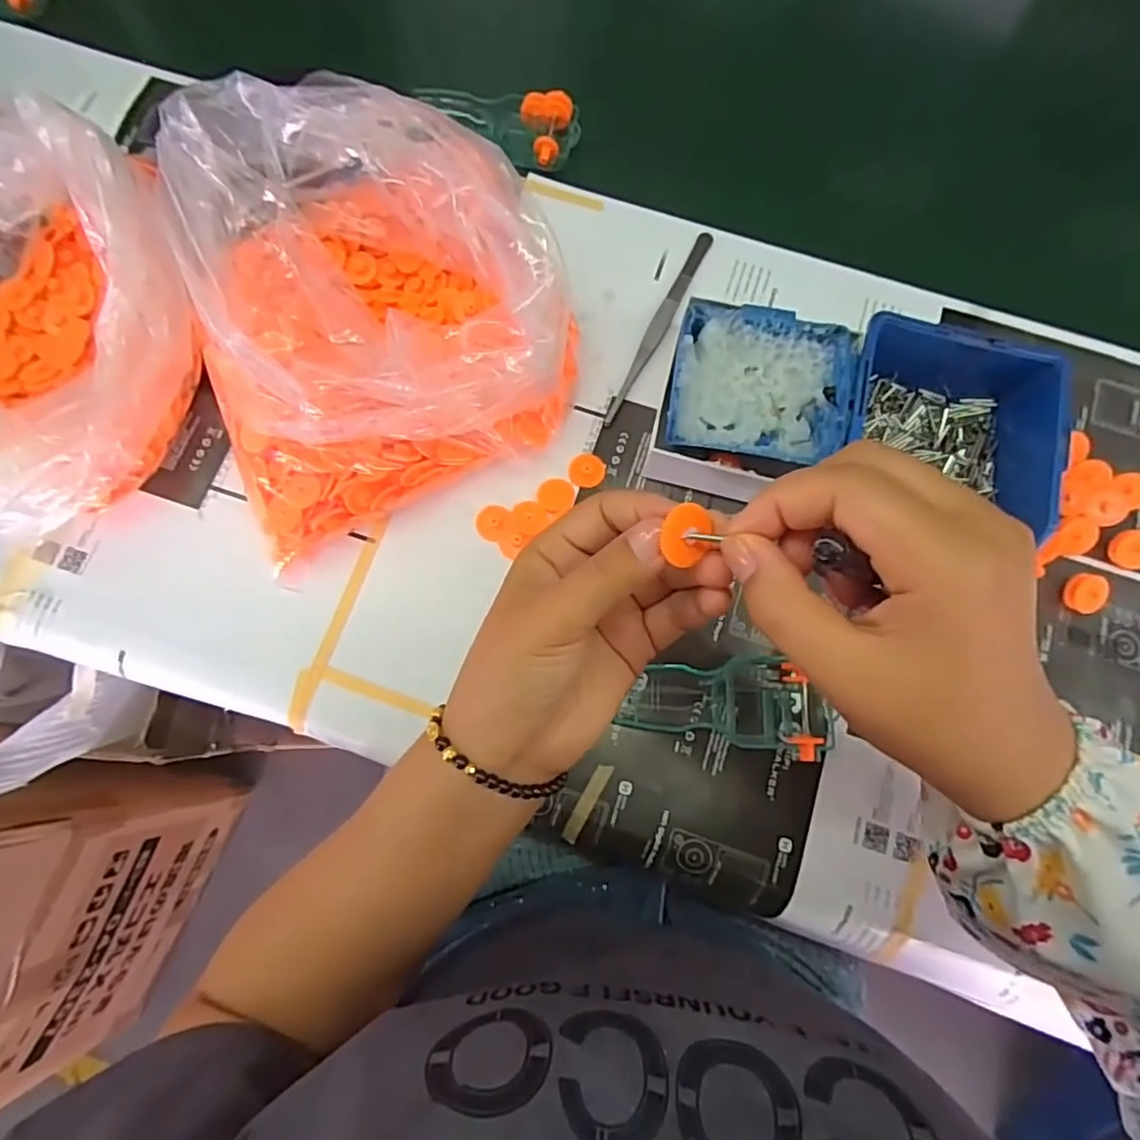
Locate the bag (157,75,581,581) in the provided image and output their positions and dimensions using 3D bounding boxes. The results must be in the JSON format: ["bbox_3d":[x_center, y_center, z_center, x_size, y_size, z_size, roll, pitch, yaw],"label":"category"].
[{"bbox_3d":[-0.121,-0.159,0.357,0.203,0.091,0.228,-26,78,-7],"label":"bag"}]

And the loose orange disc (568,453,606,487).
[{"bbox_3d":[0.011,-0.062,0.383,0.022,0.005,0.022,0,77,-1],"label":"loose orange disc"}]

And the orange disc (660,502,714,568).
[{"bbox_3d":[0.043,-0.013,0.218,0.020,0.005,0.021,-6,98,-26],"label":"orange disc"}]

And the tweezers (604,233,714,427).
[{"bbox_3d":[0.059,-0.161,0.403,0.012,0.008,0.153,26,78,5],"label":"tweezers"}]

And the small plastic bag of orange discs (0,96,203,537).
[{"bbox_3d":[-0.308,-0.127,0.339,0.181,0.089,0.205,-4,77,-2],"label":"small plastic bag of orange discs"}]

